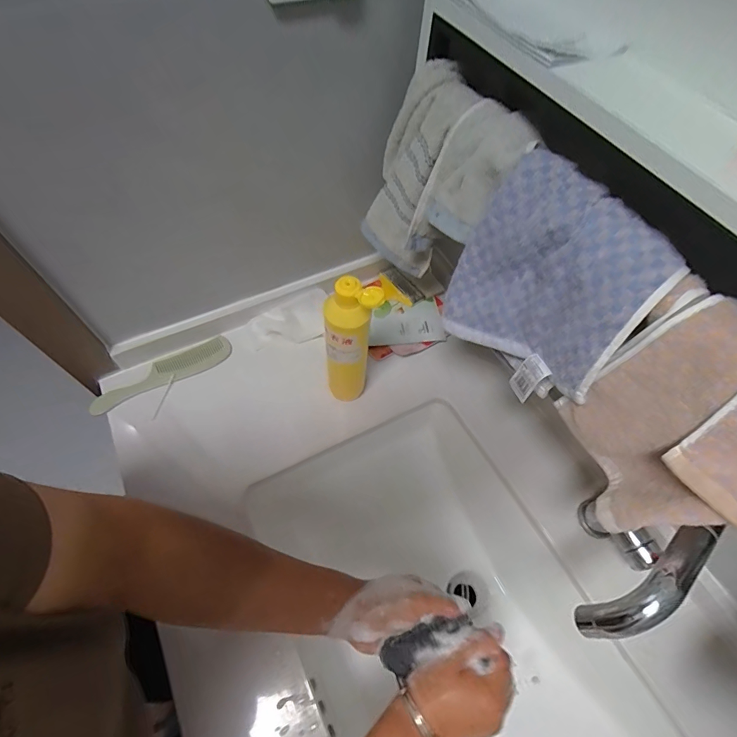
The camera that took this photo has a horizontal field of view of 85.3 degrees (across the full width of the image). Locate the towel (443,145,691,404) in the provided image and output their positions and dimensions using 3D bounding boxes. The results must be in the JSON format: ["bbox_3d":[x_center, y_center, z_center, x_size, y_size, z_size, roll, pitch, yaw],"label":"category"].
[{"bbox_3d":[0.161,-0.072,0.372,0.043,0.181,0.174,-18,57,-33],"label":"towel"}]

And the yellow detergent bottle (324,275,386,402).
[{"bbox_3d":[-0.021,-0.026,0.486,0.059,0.191,0.044,-4,61,-6],"label":"yellow detergent bottle"}]

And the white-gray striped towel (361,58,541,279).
[{"bbox_3d":[0.076,-0.203,0.473,0.087,0.213,0.179,-30,67,-19],"label":"white-gray striped towel"}]

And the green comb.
[{"bbox_3d":[-0.316,0.007,0.617,0.210,0.011,0.048,-28,68,-23],"label":"green comb"}]

